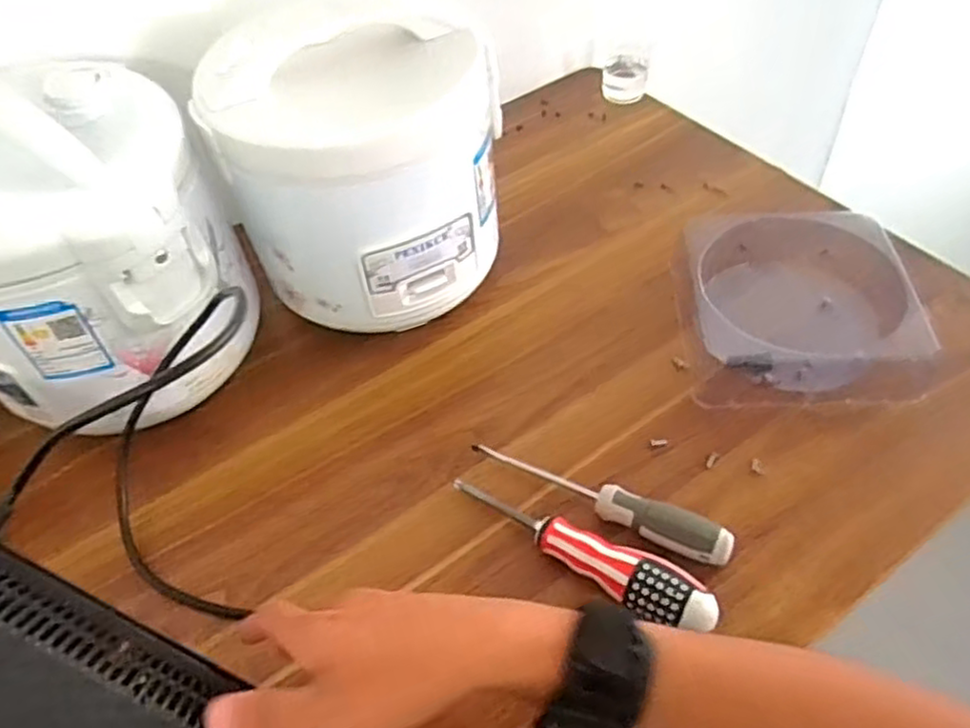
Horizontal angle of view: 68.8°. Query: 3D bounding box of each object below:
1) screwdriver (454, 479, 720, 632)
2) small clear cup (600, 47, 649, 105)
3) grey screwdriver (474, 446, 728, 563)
[{"bbox_3d":[0.058,0.116,0.452,0.181,0.039,0.030,29,58,25],"label":"screwdriver"},{"bbox_3d":[0.163,-0.334,0.827,0.052,0.046,0.048,6,51,10],"label":"small clear cup"},{"bbox_3d":[0.073,0.091,0.476,0.182,0.030,0.022,19,54,20],"label":"grey screwdriver"}]

